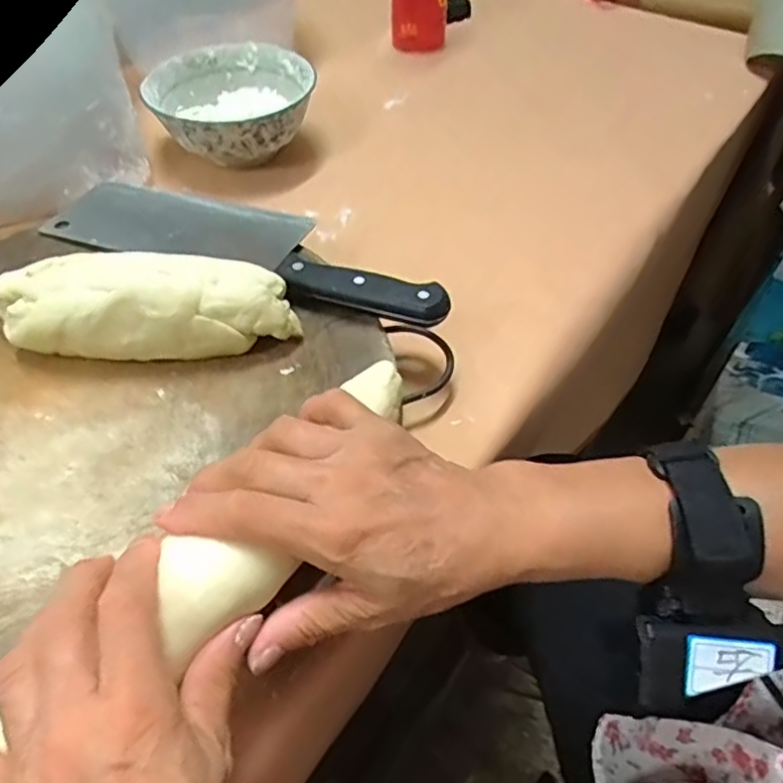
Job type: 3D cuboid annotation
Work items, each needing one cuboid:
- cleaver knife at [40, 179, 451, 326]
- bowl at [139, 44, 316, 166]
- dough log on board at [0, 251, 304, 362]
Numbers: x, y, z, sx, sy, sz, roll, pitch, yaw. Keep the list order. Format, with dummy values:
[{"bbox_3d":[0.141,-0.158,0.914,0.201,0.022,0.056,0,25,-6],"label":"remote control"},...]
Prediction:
[{"bbox_3d":[-0.096,-0.101,0.421,0.287,0.020,0.082,19,52,15],"label":"cleaver knife"},{"bbox_3d":[-0.140,-0.254,0.569,0.138,0.052,0.140,0,49,0],"label":"bowl"},{"bbox_3d":[-0.142,-0.046,0.360,0.172,0.050,0.058,3,49,2],"label":"dough log on board"}]

